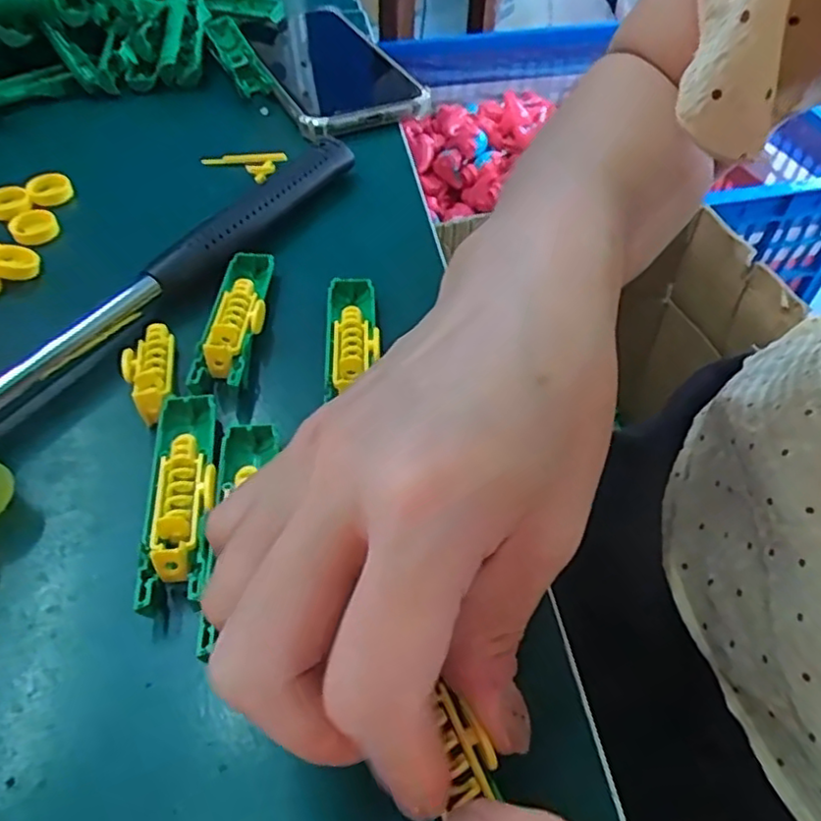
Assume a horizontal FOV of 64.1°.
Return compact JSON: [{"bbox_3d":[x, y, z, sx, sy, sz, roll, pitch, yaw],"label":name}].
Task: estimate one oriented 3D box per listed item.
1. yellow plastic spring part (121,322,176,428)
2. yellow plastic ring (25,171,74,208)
[{"bbox_3d":[-0.096,-0.016,0.239,0.018,0.012,0.045,-10,50,-10],"label":"yellow plastic spring part"},{"bbox_3d":[-0.174,-0.107,0.317,0.020,0.010,0.015,-22,53,-19],"label":"yellow plastic ring"}]

